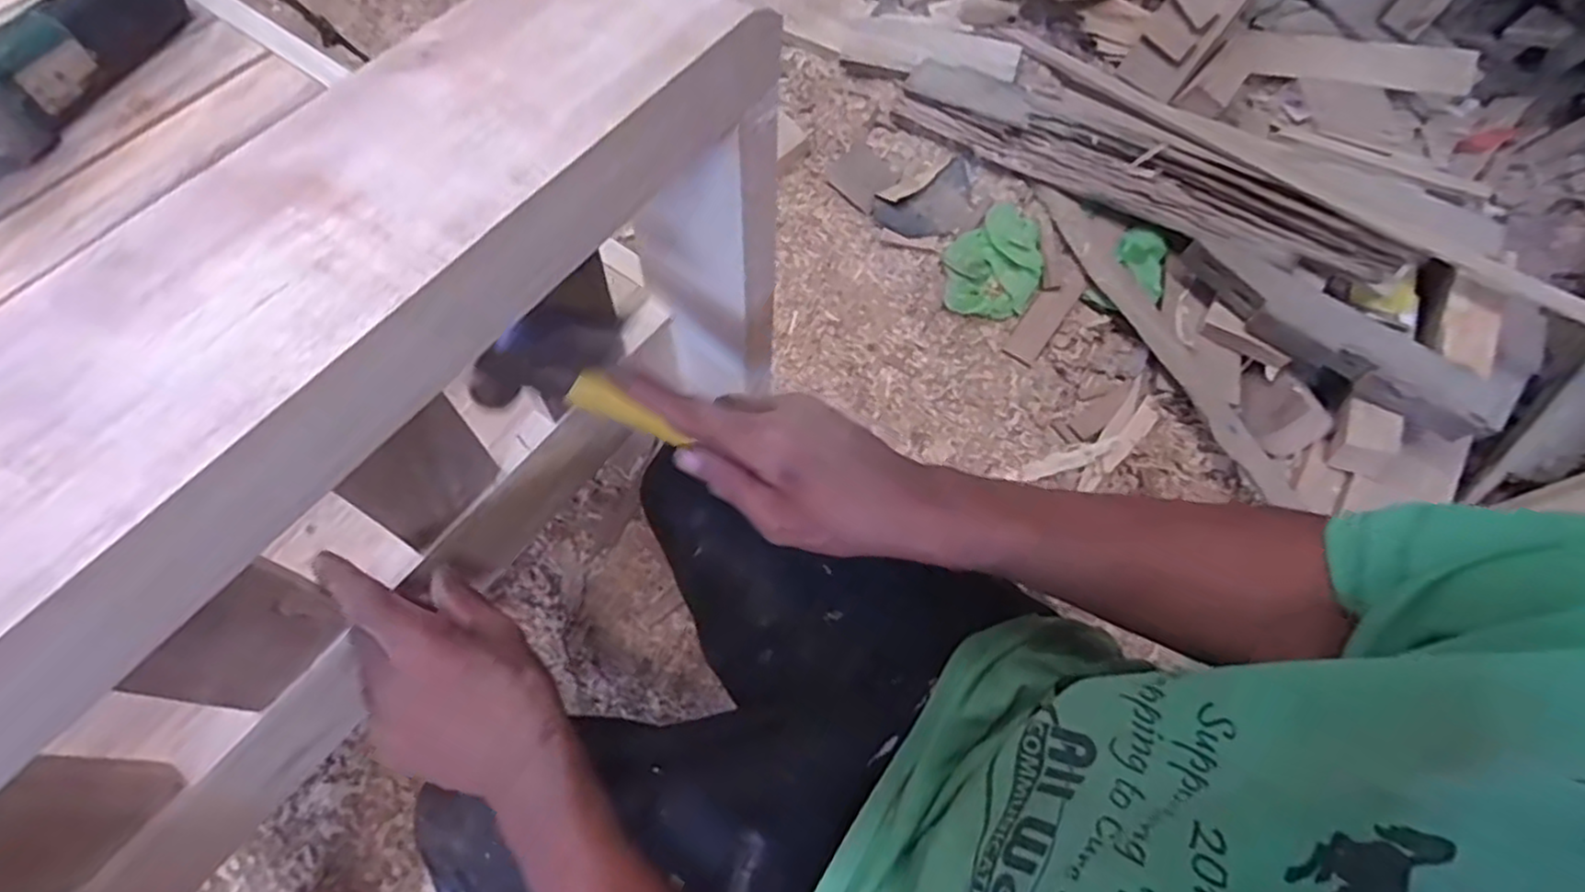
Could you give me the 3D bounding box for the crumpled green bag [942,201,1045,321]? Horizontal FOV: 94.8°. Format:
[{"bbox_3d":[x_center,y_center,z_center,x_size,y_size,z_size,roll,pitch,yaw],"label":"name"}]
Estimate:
[{"bbox_3d":[0.263,-0.246,0.961,0.121,0.056,0.164,6,66,0],"label":"crumpled green bag"}]

